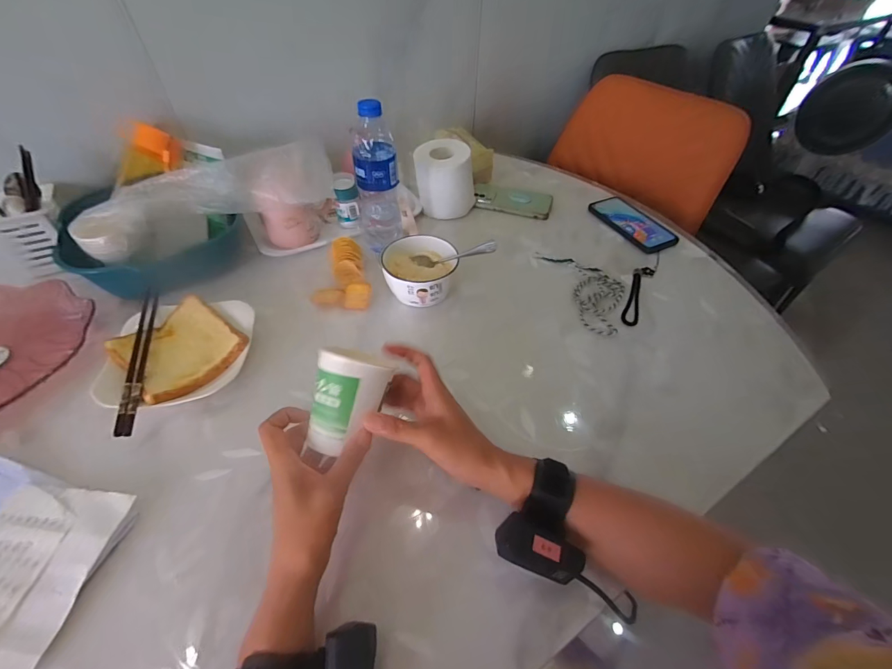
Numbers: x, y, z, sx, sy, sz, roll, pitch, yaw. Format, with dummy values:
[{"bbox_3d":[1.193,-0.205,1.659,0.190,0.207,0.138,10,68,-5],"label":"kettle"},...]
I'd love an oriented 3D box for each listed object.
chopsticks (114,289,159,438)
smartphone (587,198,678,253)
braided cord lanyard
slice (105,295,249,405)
[{"bbox_3d":[-0.357,0.026,0.453,0.018,0.015,0.209,-13,52,-14],"label":"chopsticks"},{"bbox_3d":[0.325,-0.195,0.679,0.074,0.017,0.154,-19,53,-18],"label":"smartphone"},{"bbox_3d":[0.217,-0.072,0.581,0.092,0.008,0.176,-12,51,-13],"label":"braided cord lanyard"},{"bbox_3d":[-0.321,0.015,0.470,0.117,0.023,0.114,31,55,22],"label":"slice"}]

